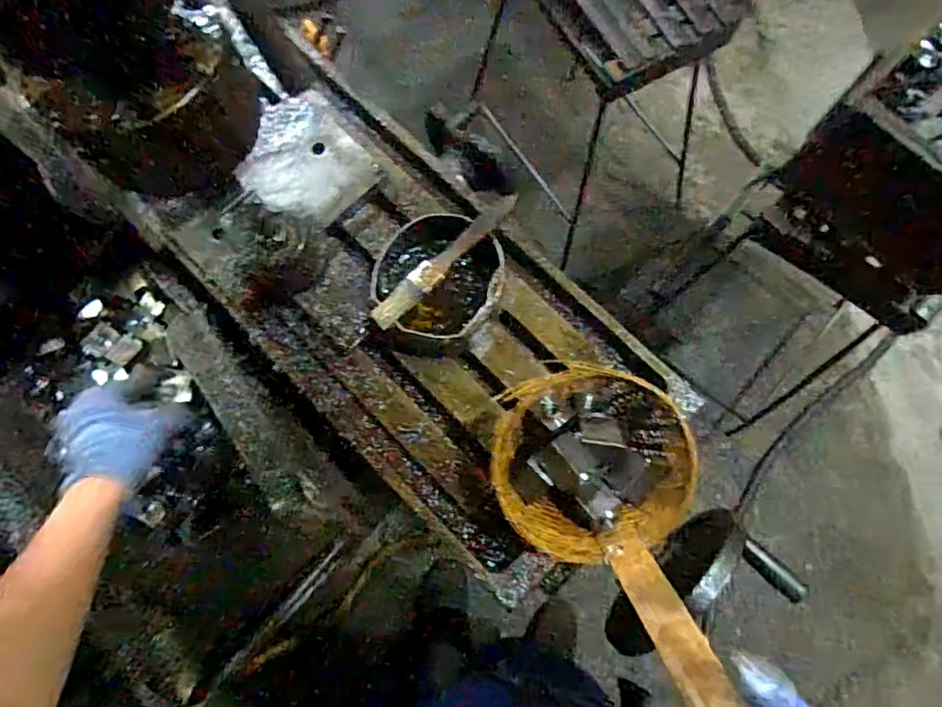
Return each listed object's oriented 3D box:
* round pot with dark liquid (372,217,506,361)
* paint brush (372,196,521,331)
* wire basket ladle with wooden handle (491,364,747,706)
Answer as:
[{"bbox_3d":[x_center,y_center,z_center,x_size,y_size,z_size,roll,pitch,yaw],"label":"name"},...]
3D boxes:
[{"bbox_3d":[-0.026,-0.057,0.489,0.101,0.060,0.108,4,74,1],"label":"round pot with dark liquid"},{"bbox_3d":[-0.021,-0.078,0.463,0.024,0.015,0.153,42,78,11],"label":"paint brush"},{"bbox_3d":[0.130,0.169,0.287,0.135,0.102,0.451,-19,37,-5],"label":"wire basket ladle with wooden handle"}]

